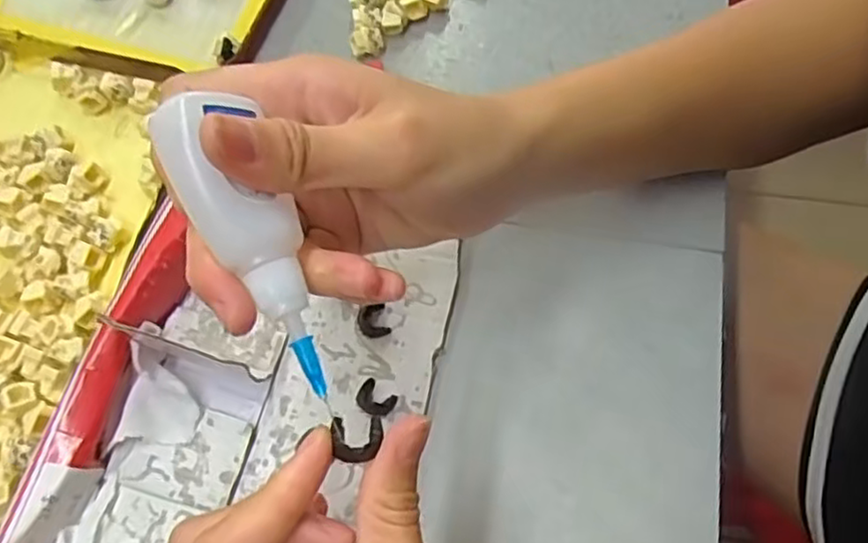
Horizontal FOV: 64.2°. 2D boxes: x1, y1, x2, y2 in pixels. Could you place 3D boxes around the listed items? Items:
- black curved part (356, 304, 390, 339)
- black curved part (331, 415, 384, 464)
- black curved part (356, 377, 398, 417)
[{"bbox_3d":[-0.026,0.021,0.299,0.013,0.004,0.016,-17,67,-8],"label":"black curved part"},{"bbox_3d":[-0.022,0.048,0.197,0.014,0.004,0.012,-3,66,-2],"label":"black curved part"},{"bbox_3d":[-0.025,0.052,0.284,0.016,0.004,0.013,37,71,15],"label":"black curved part"}]

